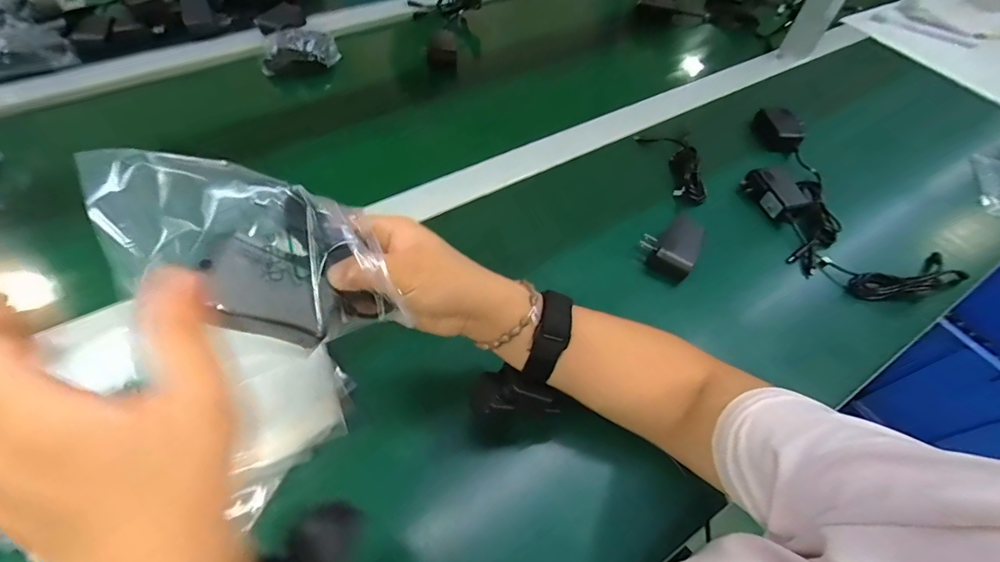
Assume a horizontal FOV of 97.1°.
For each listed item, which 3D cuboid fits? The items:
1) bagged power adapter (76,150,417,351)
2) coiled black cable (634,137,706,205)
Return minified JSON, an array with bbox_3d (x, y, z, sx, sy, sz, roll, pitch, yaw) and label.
[{"bbox_3d":[-0.129,-0.015,0.242,0.155,0.031,0.087,17,75,-27],"label":"bagged power adapter"},{"bbox_3d":[0.233,-0.153,0.579,0.053,0.023,0.129,-10,57,-11],"label":"coiled black cable"}]

